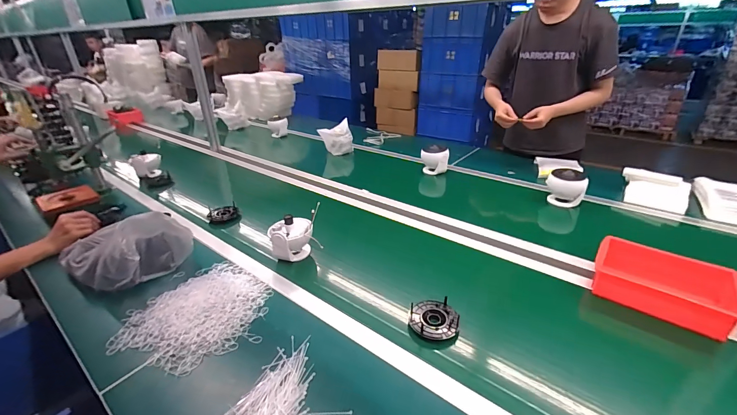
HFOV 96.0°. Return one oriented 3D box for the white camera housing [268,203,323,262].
[{"bbox_3d":[-0.195,0.081,0.893,0.132,0.141,0.084,-10,30,-18],"label":"white camera housing"}]

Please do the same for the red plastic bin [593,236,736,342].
[{"bbox_3d":[0.642,0.164,0.730,0.246,0.070,0.162,23,36,36],"label":"red plastic bin"}]

